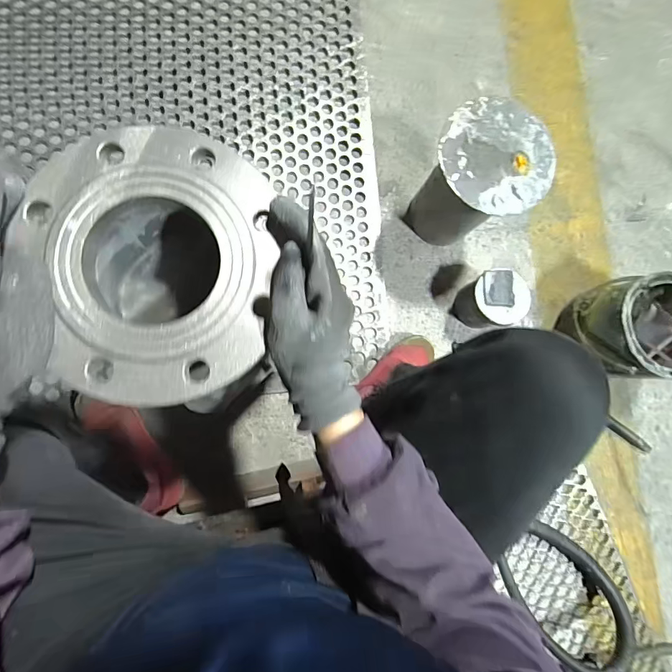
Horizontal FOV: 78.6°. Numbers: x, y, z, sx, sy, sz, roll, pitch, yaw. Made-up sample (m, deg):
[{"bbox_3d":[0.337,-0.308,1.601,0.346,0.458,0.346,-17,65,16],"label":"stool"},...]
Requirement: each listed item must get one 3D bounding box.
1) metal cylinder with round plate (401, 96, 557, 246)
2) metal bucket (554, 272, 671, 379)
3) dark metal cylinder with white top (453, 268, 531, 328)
[{"bbox_3d":[0.198,-0.225,0.622,0.145,0.215,0.146,0,86,-6],"label":"metal cylinder with round plate"},{"bbox_3d":[0.469,-0.015,0.654,0.134,0.174,0.144,0,86,-6],"label":"metal bucket"},{"bbox_3d":[0.250,-0.058,0.679,0.086,0.101,0.088,-4,87,-6],"label":"dark metal cylinder with white top"}]

